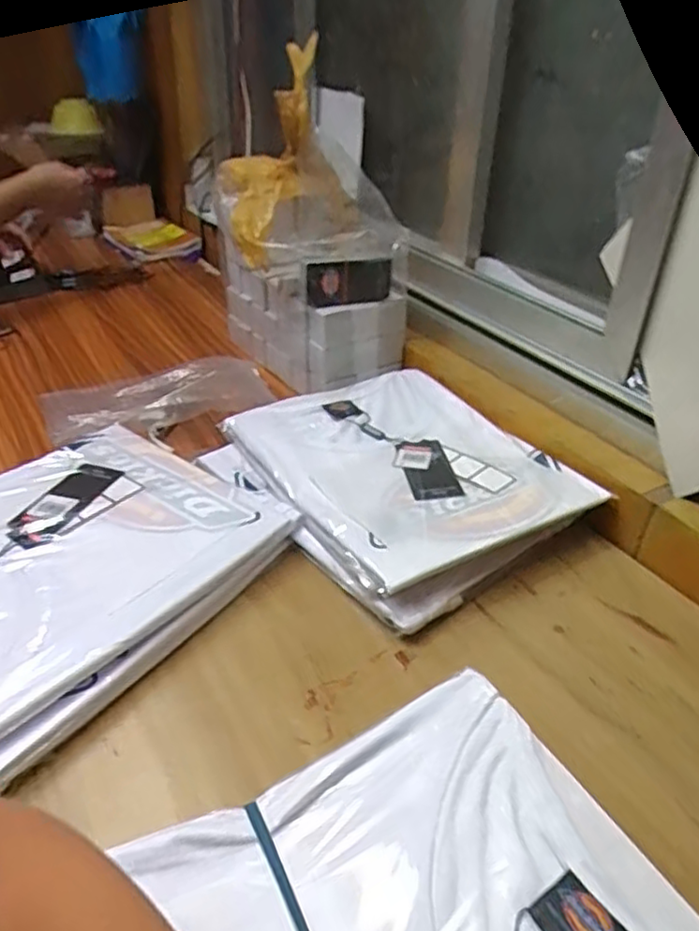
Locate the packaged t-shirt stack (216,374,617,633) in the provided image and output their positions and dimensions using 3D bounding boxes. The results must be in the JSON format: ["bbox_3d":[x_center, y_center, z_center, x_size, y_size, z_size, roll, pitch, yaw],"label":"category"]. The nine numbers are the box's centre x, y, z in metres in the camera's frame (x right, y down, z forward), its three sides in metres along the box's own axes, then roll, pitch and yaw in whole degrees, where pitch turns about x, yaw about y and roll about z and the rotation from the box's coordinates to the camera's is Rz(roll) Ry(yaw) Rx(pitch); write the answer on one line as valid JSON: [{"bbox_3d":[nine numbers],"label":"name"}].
[{"bbox_3d":[0.059,0.008,0.700,0.269,0.049,0.330,-16,38,-25],"label":"packaged t-shirt stack"}]

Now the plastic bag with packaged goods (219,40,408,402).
[{"bbox_3d":[-0.064,-0.280,0.862,0.171,0.332,0.271,-16,39,-26],"label":"plastic bag with packaged goods"}]

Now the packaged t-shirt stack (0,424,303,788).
[{"bbox_3d":[-0.229,0.074,0.587,0.274,0.046,0.382,25,40,29],"label":"packaged t-shirt stack"}]

